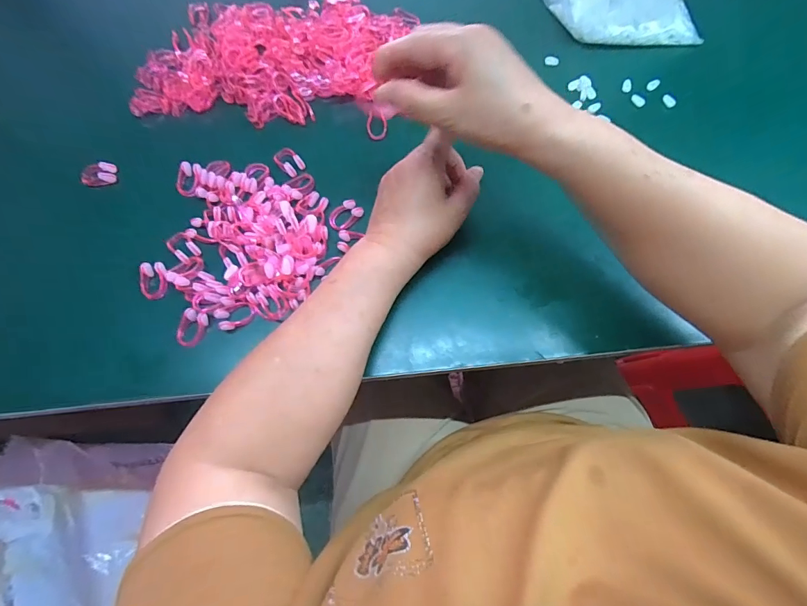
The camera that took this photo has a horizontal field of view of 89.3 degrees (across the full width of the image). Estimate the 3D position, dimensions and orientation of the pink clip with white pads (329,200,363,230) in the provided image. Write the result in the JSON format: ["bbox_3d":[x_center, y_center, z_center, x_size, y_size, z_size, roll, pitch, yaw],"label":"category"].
[{"bbox_3d":[-0.060,-0.091,0.419,0.025,0.008,0.035,41,76,12],"label":"pink clip with white pads"}]

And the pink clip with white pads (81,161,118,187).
[{"bbox_3d":[-0.326,-0.136,0.436,0.034,0.011,0.024,-16,72,-5],"label":"pink clip with white pads"}]

